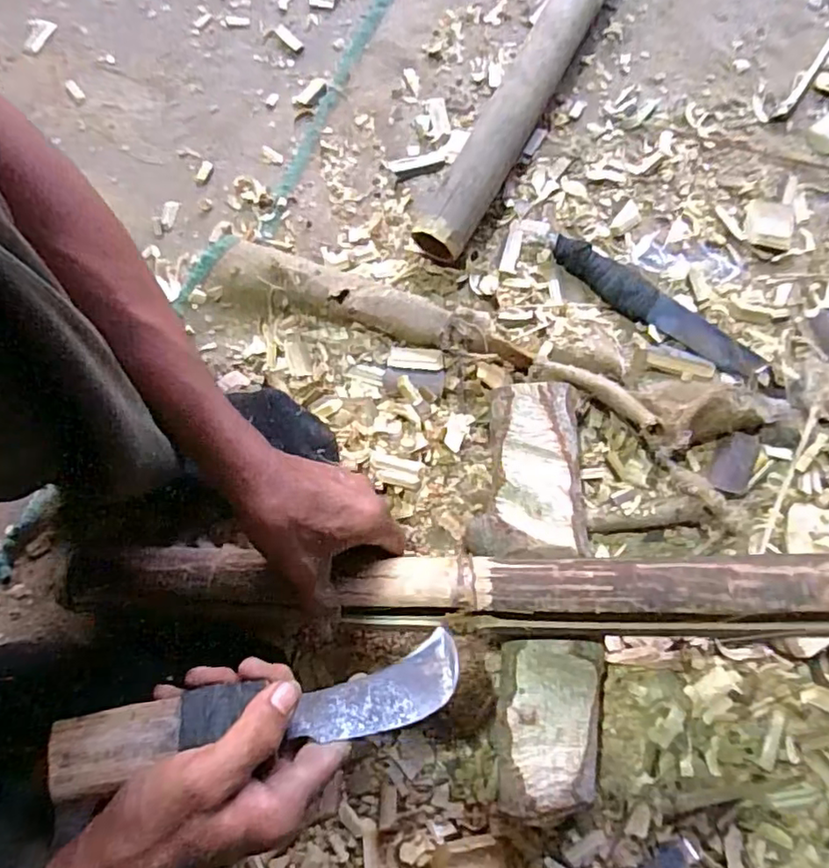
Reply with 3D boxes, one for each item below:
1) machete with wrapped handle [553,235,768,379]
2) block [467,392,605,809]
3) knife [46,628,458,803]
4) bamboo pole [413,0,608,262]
[{"bbox_3d":[0.220,-0.116,0.552,0.209,0.015,0.034,33,81,7],"label":"machete with wrapped handle"},{"bbox_3d":[0.095,0.124,0.486,0.090,0.058,0.326,-4,79,0],"label":"block"},{"bbox_3d":[-0.078,0.167,0.358,0.237,0.034,0.045,-1,40,-23],"label":"knife"},{"bbox_3d":[0.164,-0.441,0.598,0.052,0.055,0.628,27,80,6],"label":"bamboo pole"}]

